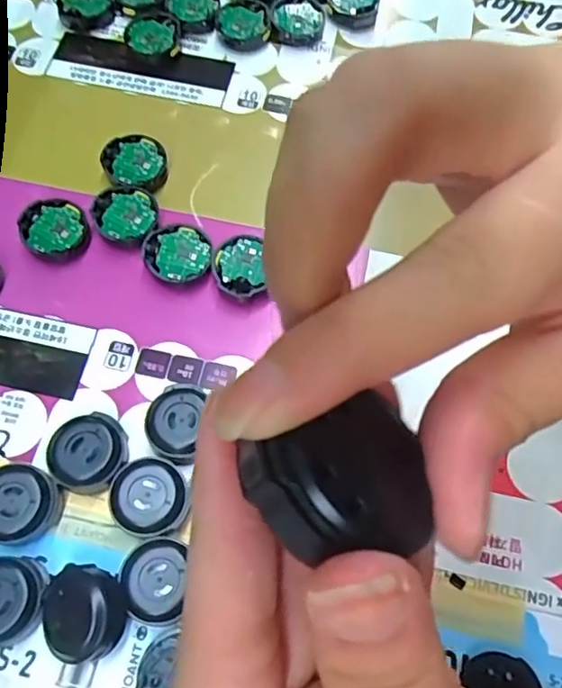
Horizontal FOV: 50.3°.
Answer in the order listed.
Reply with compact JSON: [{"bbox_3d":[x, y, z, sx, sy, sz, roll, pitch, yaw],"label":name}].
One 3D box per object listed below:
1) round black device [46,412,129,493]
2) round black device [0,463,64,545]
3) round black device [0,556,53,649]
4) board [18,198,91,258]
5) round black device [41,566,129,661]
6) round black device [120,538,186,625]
[{"bbox_3d":[-0.076,0.044,0.237,0.028,0.013,0.030,0,68,-1],"label":"round black device"},{"bbox_3d":[-0.100,0.062,0.228,0.030,0.014,0.028,0,68,-1],"label":"round black device"},{"bbox_3d":[-0.100,0.093,0.216,0.030,0.012,0.029,0,68,-1],"label":"round black device"},{"bbox_3d":[-0.104,-0.052,0.277,0.030,0.009,0.027,3,68,0],"label":"board"},{"bbox_3d":[-0.070,0.095,0.211,0.027,0.021,0.030,-26,71,-11],"label":"round black device"},{"bbox_3d":[-0.046,0.086,0.219,0.023,0.016,0.028,-2,68,-2],"label":"round black device"}]

